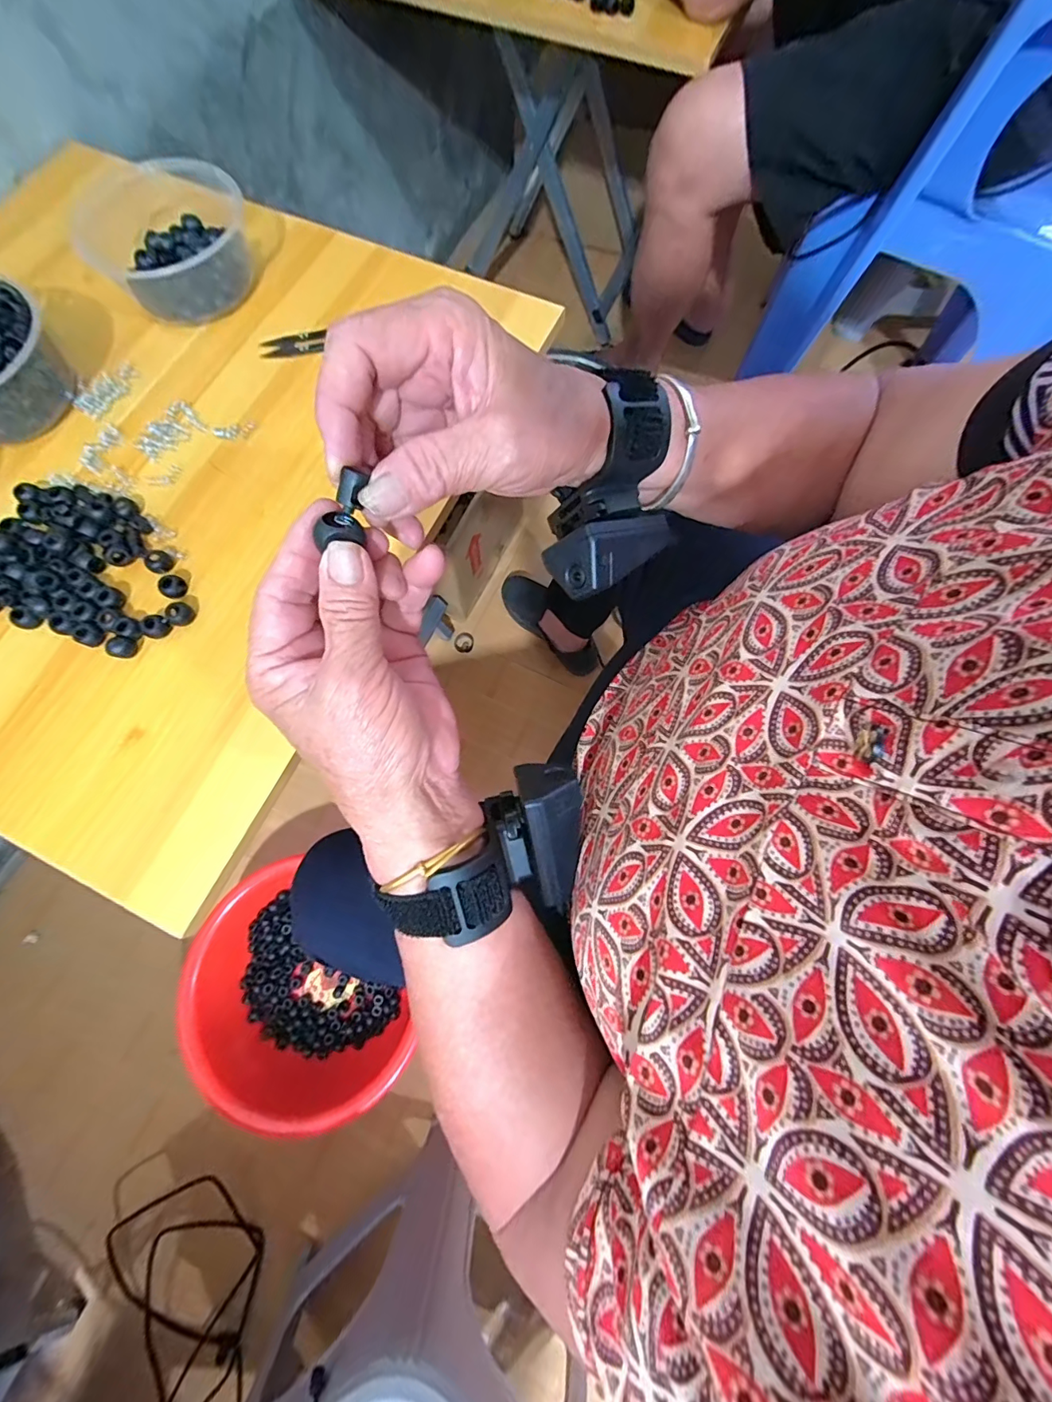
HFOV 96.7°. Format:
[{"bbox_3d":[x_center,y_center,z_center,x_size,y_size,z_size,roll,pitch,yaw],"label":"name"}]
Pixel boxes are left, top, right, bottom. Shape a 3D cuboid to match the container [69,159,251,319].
[{"bbox_3d":[-0.305,-0.403,0.410,0.105,0.068,0.119,9,74,3],"label":"container"}]

